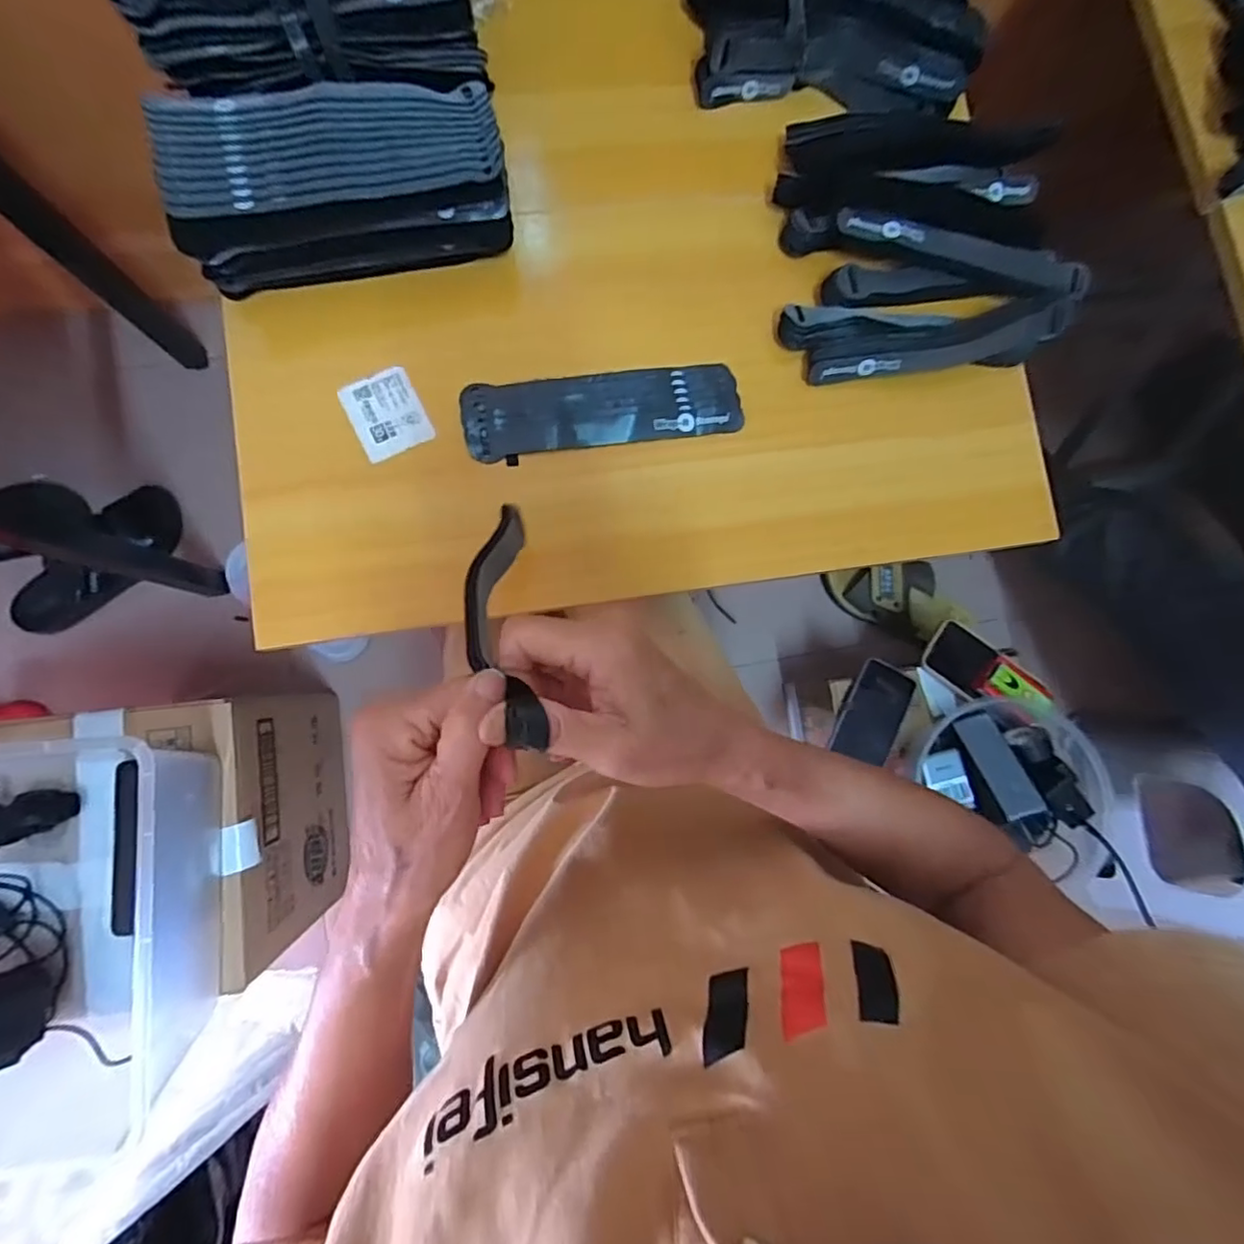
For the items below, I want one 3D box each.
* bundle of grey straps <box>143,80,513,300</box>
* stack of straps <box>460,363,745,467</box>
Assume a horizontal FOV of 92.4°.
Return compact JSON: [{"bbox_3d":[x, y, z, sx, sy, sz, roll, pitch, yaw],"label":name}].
[{"bbox_3d":[-0.179,-0.284,0.391,0.203,0.065,0.090,-13,87,-6],"label":"bundle of grey straps"},{"bbox_3d":[-0.013,-0.157,0.437,0.199,0.014,0.059,-10,81,-6],"label":"stack of straps"}]

